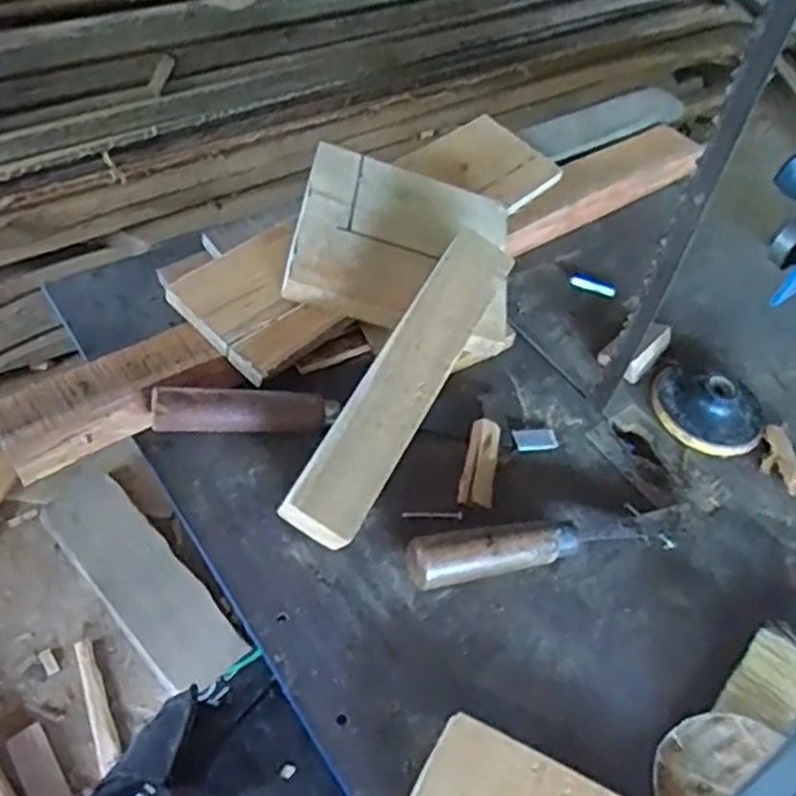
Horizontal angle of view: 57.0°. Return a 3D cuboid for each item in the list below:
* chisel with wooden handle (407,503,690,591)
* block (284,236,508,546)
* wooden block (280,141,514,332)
[{"bbox_3d":[0.111,0.096,0.499,0.216,0.040,0.027,-8,54,-16],"label":"chisel with wooden handle"},{"bbox_3d":[0.006,-0.015,0.496,0.046,0.023,0.244,25,66,17],"label":"block"},{"bbox_3d":[0.004,-0.124,0.590,0.168,0.021,0.143,14,65,-12],"label":"wooden block"}]

